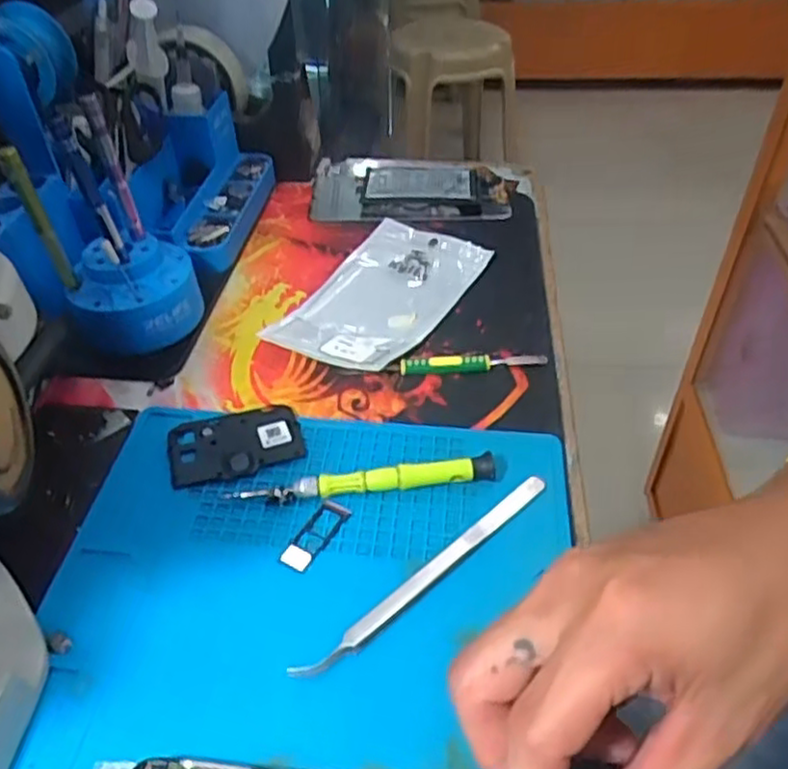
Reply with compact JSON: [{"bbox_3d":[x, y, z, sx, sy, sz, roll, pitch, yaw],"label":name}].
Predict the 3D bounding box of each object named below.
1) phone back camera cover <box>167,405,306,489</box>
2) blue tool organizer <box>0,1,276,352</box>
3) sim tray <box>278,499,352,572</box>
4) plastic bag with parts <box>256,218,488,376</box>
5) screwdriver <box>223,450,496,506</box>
[{"bbox_3d":[-0.084,0.030,0.376,0.067,0.005,0.048,-14,44,-14],"label":"phone back camera cover"},{"bbox_3d":[-0.175,-0.151,0.469,0.130,0.151,0.237,6,43,7],"label":"blue tool organizer"},{"bbox_3d":[-0.037,0.071,0.334,0.016,0.004,0.040,22,47,23],"label":"sim tray"},{"bbox_3d":[-0.007,-0.061,0.474,0.087,0.013,0.155,22,47,22],"label":"plastic bag with parts"},{"bbox_3d":[-0.014,0.048,0.350,0.128,0.012,0.011,-5,43,-5],"label":"screwdriver"}]

